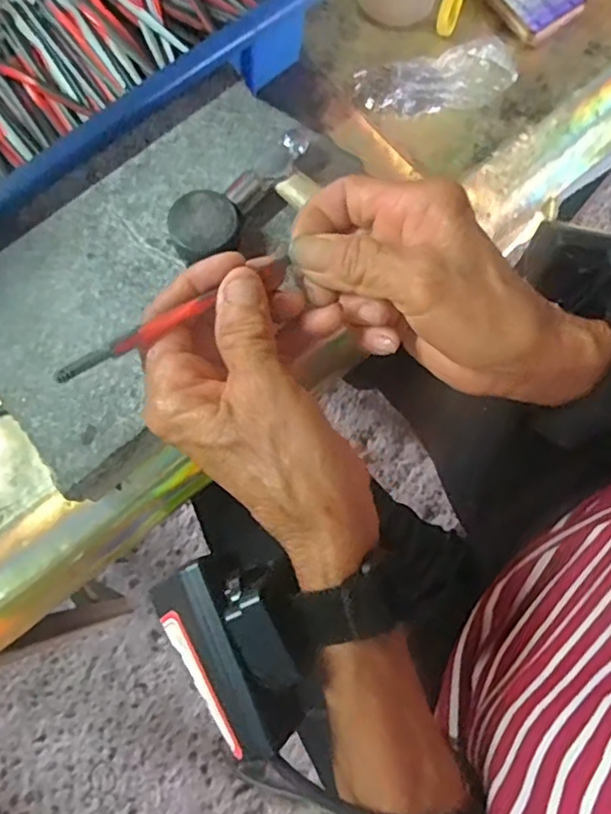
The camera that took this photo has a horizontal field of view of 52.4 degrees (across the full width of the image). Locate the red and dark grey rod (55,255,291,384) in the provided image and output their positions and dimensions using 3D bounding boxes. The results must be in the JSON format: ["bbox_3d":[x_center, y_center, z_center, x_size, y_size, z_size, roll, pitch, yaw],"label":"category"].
[{"bbox_3d":[-0.046,-0.035,0.234,0.101,0.005,0.006,-33,79,-25],"label":"red and dark grey rod"}]

